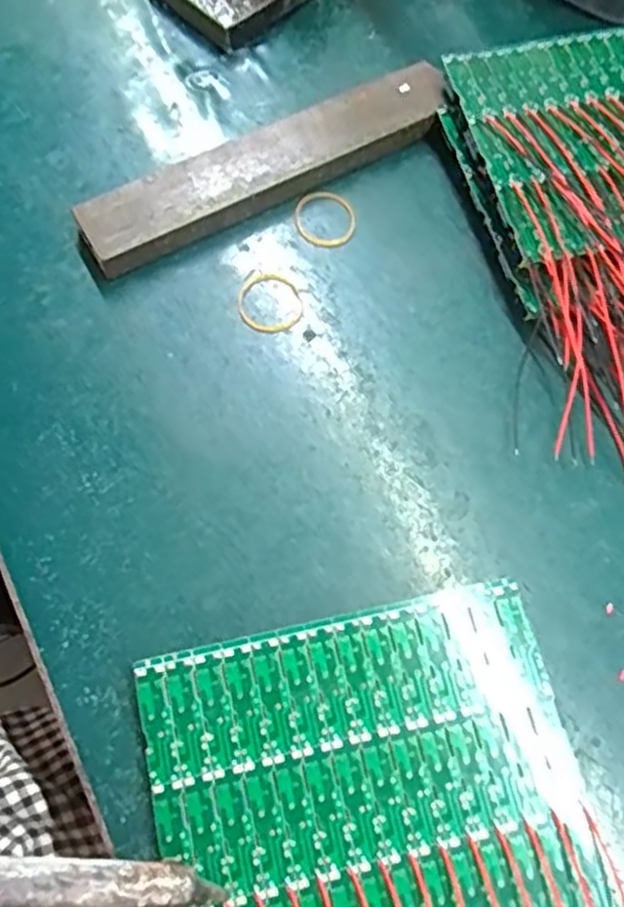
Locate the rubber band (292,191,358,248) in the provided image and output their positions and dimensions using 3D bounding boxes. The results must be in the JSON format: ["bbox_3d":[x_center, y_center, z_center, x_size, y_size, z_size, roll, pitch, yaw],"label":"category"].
[{"bbox_3d":[0.007,-0.115,0.358,0.029,0.004,0.032,-21,71,-8],"label":"rubber band"}]

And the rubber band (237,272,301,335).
[{"bbox_3d":[-0.020,-0.071,0.342,0.030,0.004,0.033,0,70,0],"label":"rubber band"}]

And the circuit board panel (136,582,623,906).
[{"bbox_3d":[0.022,0.121,0.260,0.147,0.011,0.123,-12,70,-5],"label":"circuit board panel"}]

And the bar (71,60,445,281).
[{"bbox_3d":[-0.020,-0.142,0.359,0.194,0.017,0.036,-28,72,-10],"label":"bar"}]

